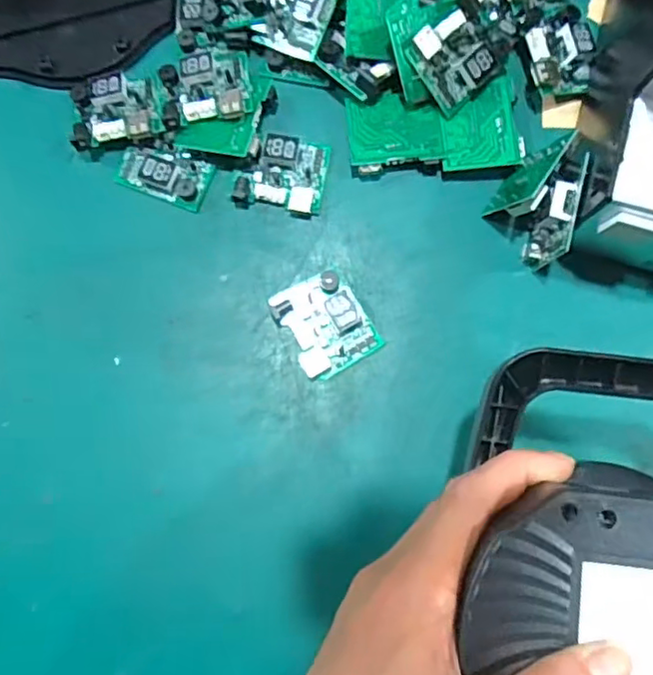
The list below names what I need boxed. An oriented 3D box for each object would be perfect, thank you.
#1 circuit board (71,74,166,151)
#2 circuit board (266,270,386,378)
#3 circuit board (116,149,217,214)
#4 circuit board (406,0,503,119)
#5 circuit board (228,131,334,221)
[{"bbox_3d":[-0.124,-0.134,0.368,0.053,0.021,0.043,-8,81,-1],"label":"circuit board"},{"bbox_3d":[-0.001,-0.008,0.355,0.047,0.011,0.056,-31,82,-5],"label":"circuit board"},{"bbox_3d":[-0.098,-0.099,0.369,0.054,0.016,0.029,21,81,3],"label":"circuit board"},{"bbox_3d":[0.077,-0.162,0.353,0.049,0.008,0.047,-39,109,-1],"label":"circuit board"},{"bbox_3d":[-0.026,-0.099,0.367,0.052,0.013,0.046,10,81,2],"label":"circuit board"}]

